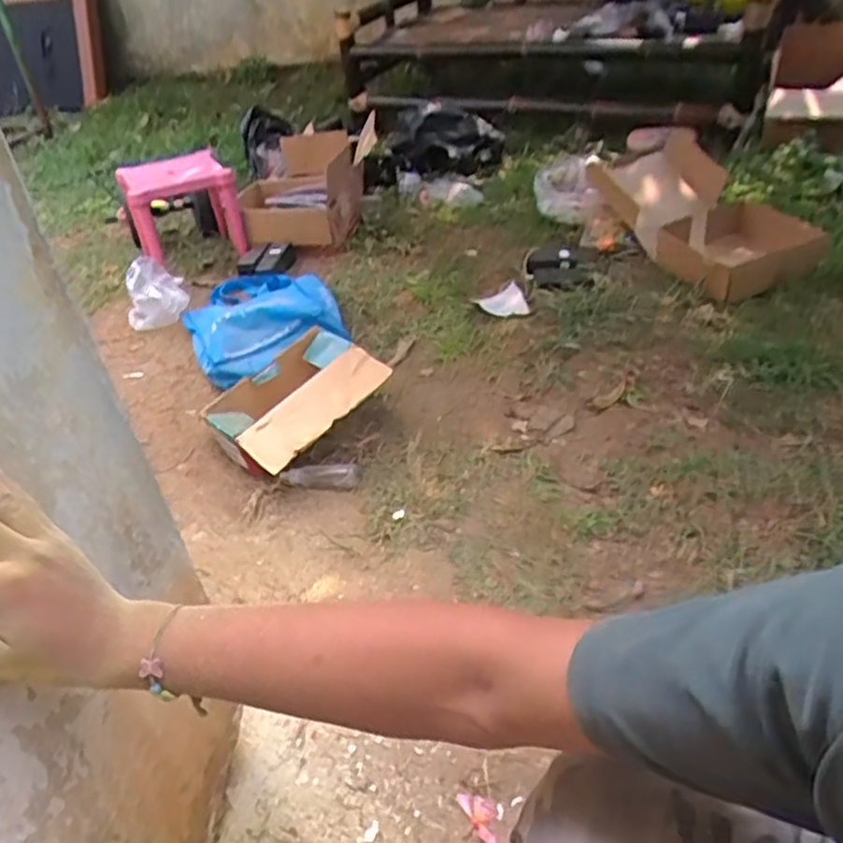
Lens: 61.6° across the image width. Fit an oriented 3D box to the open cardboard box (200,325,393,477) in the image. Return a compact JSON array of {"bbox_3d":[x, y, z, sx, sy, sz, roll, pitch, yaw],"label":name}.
[{"bbox_3d":[-0.228,-0.030,1.287,0.279,0.144,0.228,-31,43,-27],"label":"open cardboard box"}]

